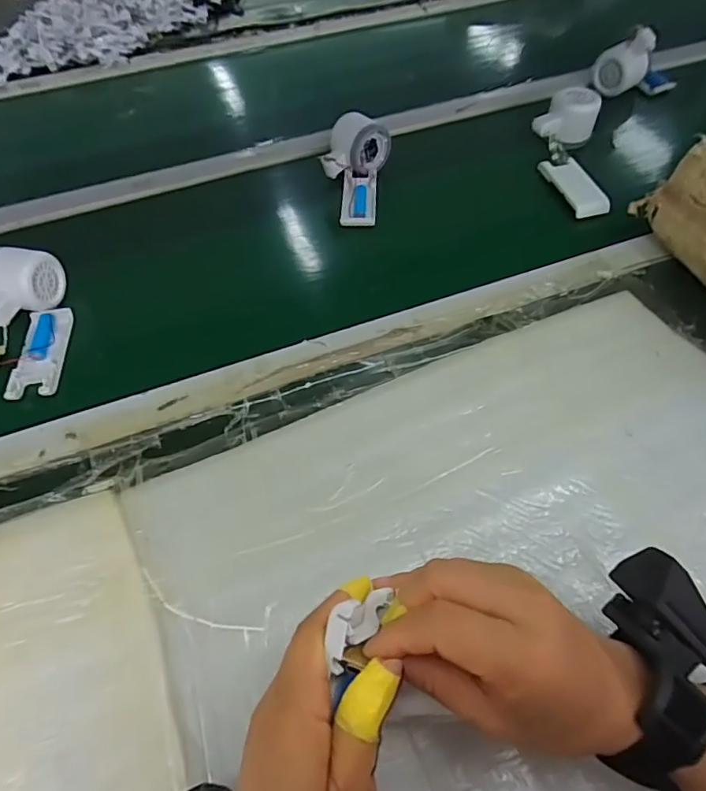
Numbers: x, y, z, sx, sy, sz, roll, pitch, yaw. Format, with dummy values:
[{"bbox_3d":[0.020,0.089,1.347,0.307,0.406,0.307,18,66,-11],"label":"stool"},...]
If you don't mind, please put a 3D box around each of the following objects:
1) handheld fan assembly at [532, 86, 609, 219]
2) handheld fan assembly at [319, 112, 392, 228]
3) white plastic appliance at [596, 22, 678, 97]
[{"bbox_3d":[0.256,-0.288,0.593,0.067,0.050,0.188,4,56,5],"label":"handheld fan assembly"},{"bbox_3d":[0.007,-0.261,0.603,0.080,0.039,0.145,-3,75,0],"label":"handheld fan assembly"},{"bbox_3d":[0.386,-0.448,0.684,0.101,0.065,0.052,-5,55,-1],"label":"white plastic appliance"}]

